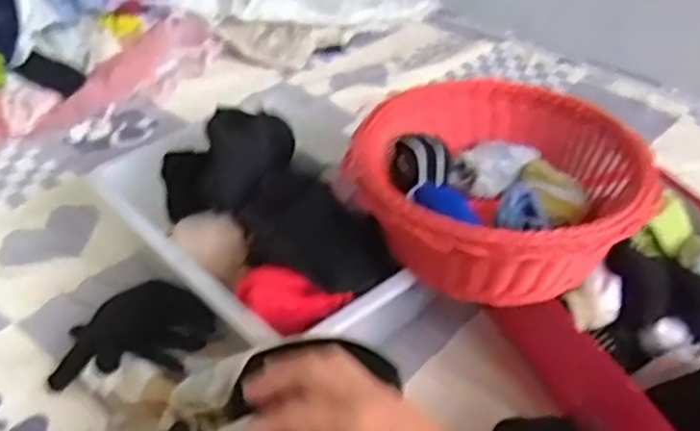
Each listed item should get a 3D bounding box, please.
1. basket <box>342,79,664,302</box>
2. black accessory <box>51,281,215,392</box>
[{"bbox_3d":[0.142,-0.028,0.702,0.269,0.099,0.292,1,39,-1],"label":"basket"},{"bbox_3d":[-0.212,0.119,0.705,0.152,0.047,0.095,-1,39,-4],"label":"black accessory"}]

